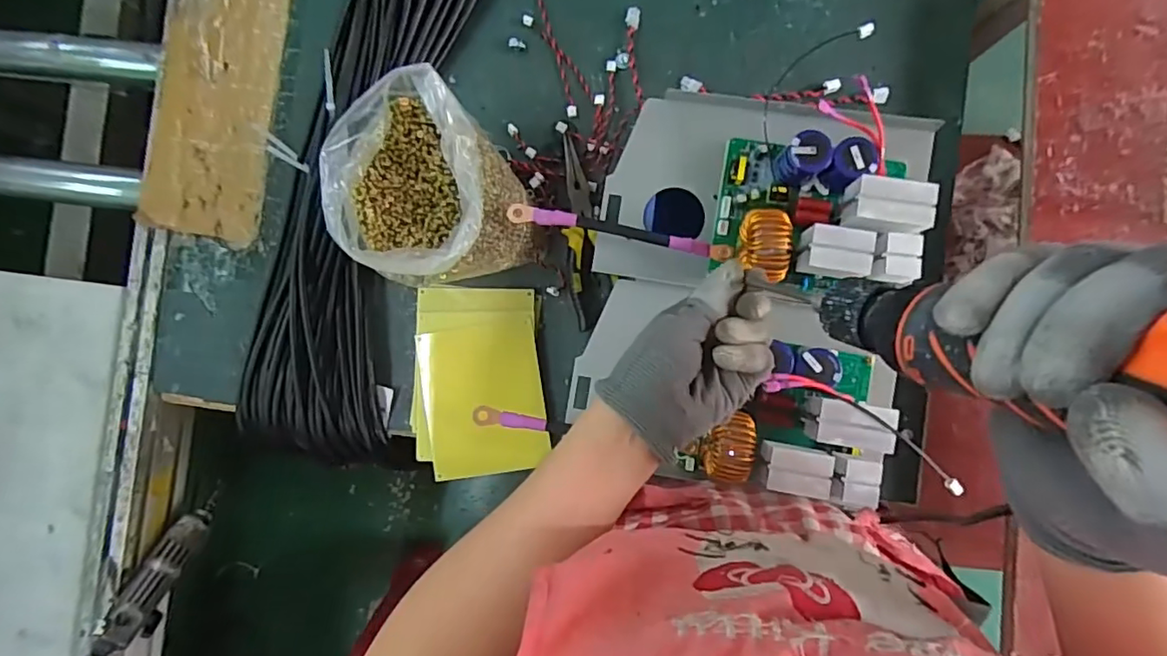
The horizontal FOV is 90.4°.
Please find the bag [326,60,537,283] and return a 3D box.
[{"bbox_3d":[-0.139,-0.119,0.542,0.144,0.142,0.165,-39,86,2],"label":"bag"}]

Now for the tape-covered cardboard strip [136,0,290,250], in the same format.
[{"bbox_3d":[-0.398,-0.299,0.642,0.126,0.033,0.395,6,89,4],"label":"tape-covered cardboard strip"}]

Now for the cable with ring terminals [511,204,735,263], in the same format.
[{"bbox_3d":[0.031,-0.082,0.499,0.193,0.013,0.015,12,89,4],"label":"cable with ring terminals"}]

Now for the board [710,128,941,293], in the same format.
[{"bbox_3d":[0.187,-0.093,0.460,0.145,0.074,0.123,9,89,4],"label":"board"}]

